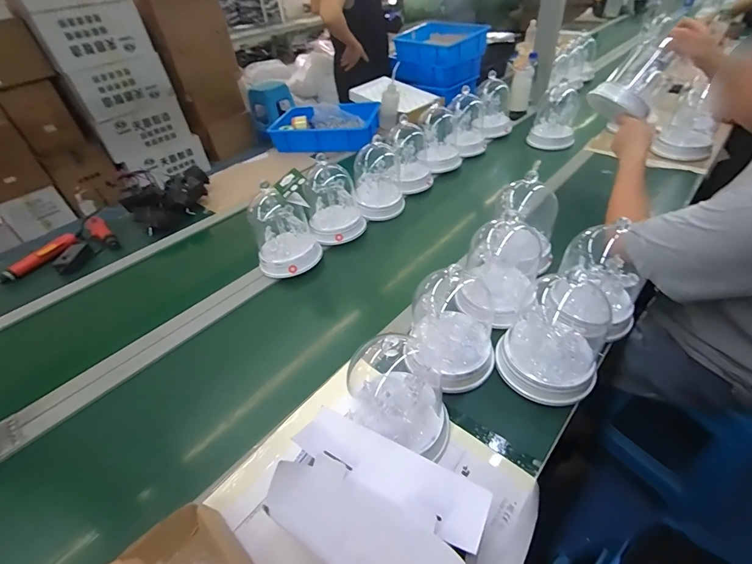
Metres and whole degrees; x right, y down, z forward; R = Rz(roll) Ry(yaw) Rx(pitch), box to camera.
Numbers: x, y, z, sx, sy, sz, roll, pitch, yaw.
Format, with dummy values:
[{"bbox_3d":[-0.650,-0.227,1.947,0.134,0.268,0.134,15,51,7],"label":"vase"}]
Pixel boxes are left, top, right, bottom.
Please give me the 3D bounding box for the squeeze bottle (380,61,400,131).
[{"bbox_3d":[0.061,-0.781,1.501,0.066,0.261,0.079,18,21,26],"label":"squeeze bottle"}]

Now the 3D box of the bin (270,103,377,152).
[{"bbox_3d":[-0.209,-0.653,1.510,0.437,0.101,0.311,1,42,9],"label":"bin"}]

